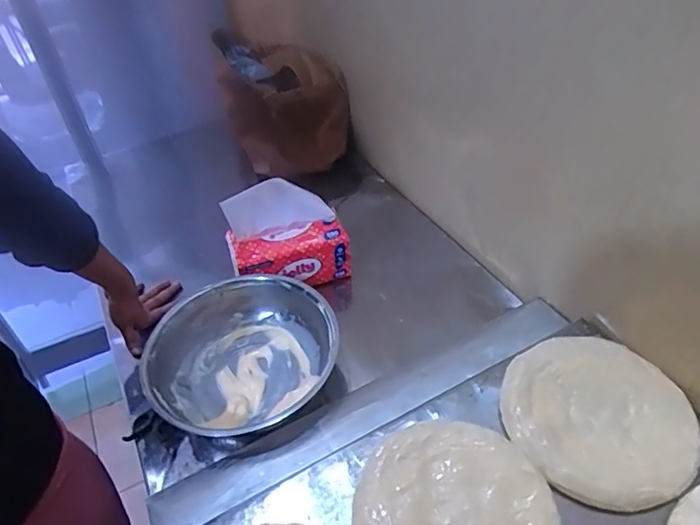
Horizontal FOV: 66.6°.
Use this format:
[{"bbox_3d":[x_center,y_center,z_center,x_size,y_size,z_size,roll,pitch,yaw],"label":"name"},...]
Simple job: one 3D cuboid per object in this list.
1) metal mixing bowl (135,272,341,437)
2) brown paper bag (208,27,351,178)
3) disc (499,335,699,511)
[{"bbox_3d":[-0.160,0.129,0.775,0.263,0.079,0.224,-31,50,-24],"label":"metal mixing bowl"},{"bbox_3d":[-0.138,-0.338,1.140,0.242,0.261,0.184,-16,45,-10],"label":"brown paper bag"},{"bbox_3d":[0.275,0.167,0.597,0.188,0.009,0.198,-3,44,3],"label":"disc"}]

